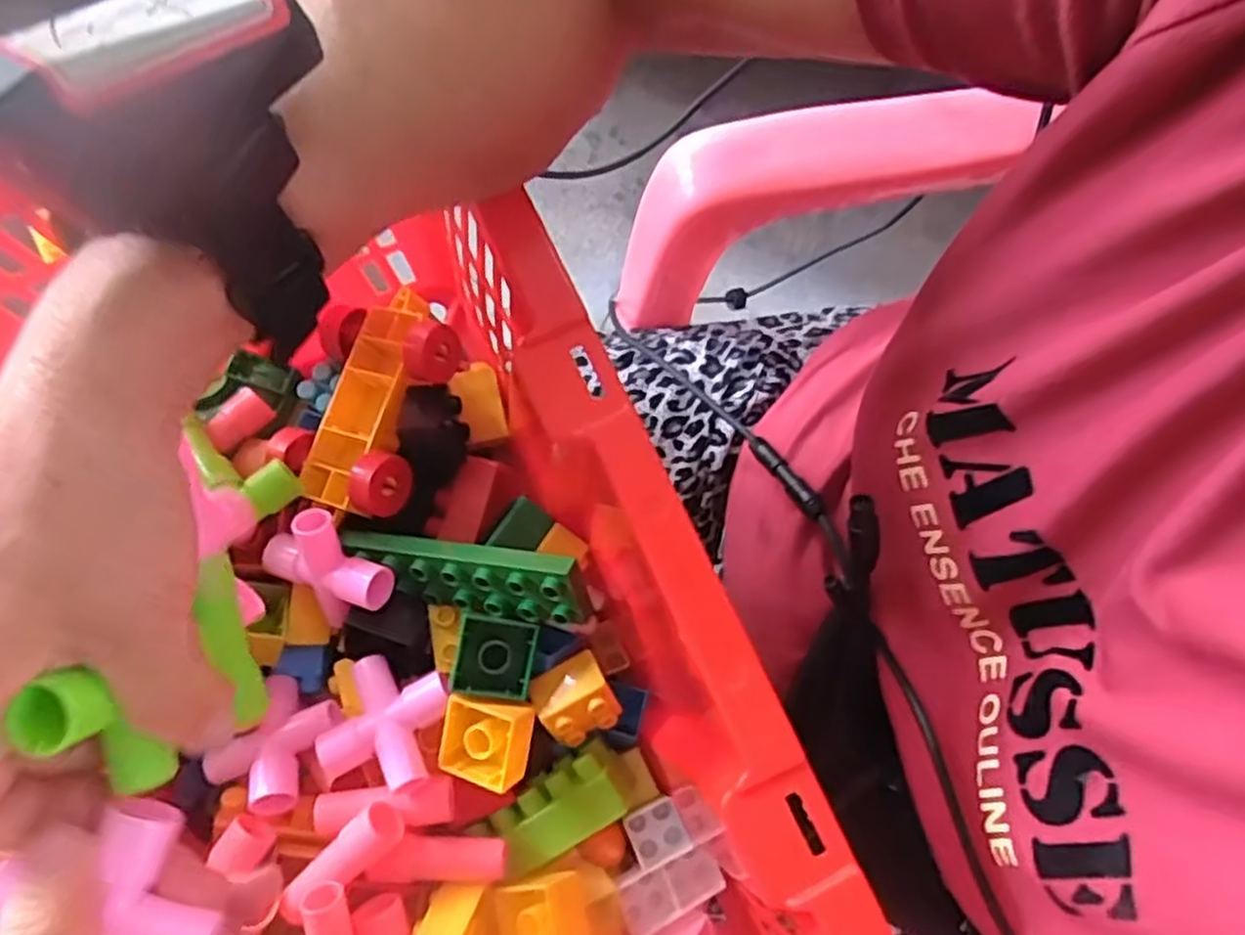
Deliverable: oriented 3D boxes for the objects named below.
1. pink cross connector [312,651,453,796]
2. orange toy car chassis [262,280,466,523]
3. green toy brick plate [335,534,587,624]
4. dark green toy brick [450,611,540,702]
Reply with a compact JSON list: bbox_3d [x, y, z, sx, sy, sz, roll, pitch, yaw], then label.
[{"bbox_3d":[-0.100,0.106,0.325,0.046,0.017,0.046,14,79,2],"label":"pink cross connector"},{"bbox_3d":[-0.118,-0.033,0.355,0.069,0.031,0.102,18,79,3],"label":"orange toy car chassis"},{"bbox_3d":[-0.068,0.047,0.331,0.110,0.015,0.032,2,120,22],"label":"green toy brick plate"},{"bbox_3d":[-0.053,0.079,0.323,0.032,0.017,0.032,11,79,1],"label":"dark green toy brick"}]

